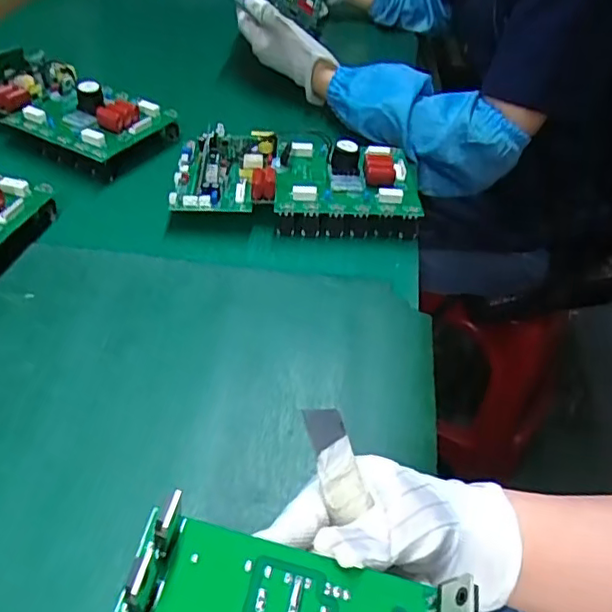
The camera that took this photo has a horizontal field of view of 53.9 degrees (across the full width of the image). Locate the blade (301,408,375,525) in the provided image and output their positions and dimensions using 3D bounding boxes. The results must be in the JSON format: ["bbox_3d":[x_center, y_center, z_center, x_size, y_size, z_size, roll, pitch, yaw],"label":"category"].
[{"bbox_3d":[0.013,0.069,0.265,0.018,0.058,0.004,-28,21,-26],"label":"blade"}]

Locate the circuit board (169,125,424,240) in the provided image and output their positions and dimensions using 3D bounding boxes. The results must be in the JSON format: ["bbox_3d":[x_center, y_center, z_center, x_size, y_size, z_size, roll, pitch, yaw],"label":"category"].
[{"bbox_3d":[-0.007,-0.123,0.575,0.225,0.058,0.107,3,43,-5],"label":"circuit board"}]

